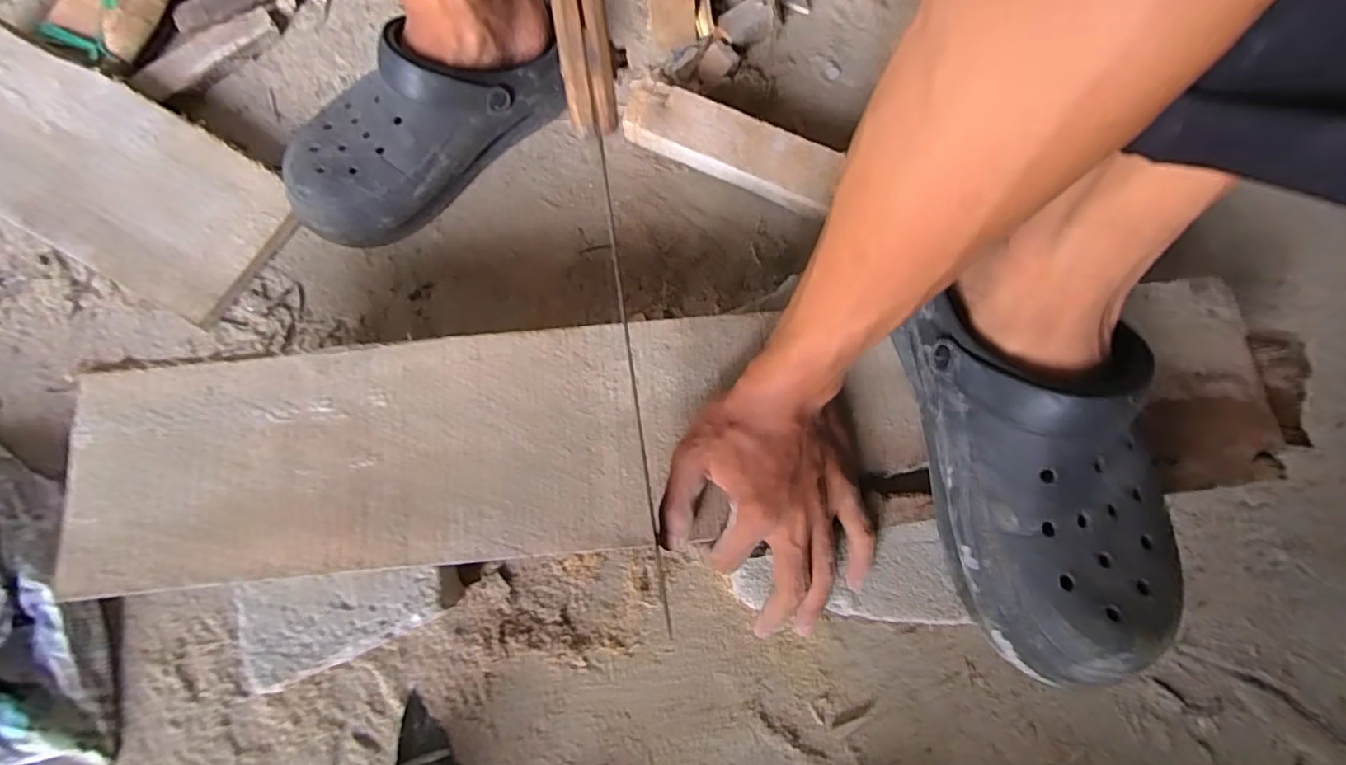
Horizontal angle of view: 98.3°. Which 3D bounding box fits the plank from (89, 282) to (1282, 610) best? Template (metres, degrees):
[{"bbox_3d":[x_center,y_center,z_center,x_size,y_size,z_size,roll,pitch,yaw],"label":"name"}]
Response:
[{"bbox_3d":[0.013,0.024,0.373,0.745,0.015,0.143,-5,76,-3],"label":"plank"}]

